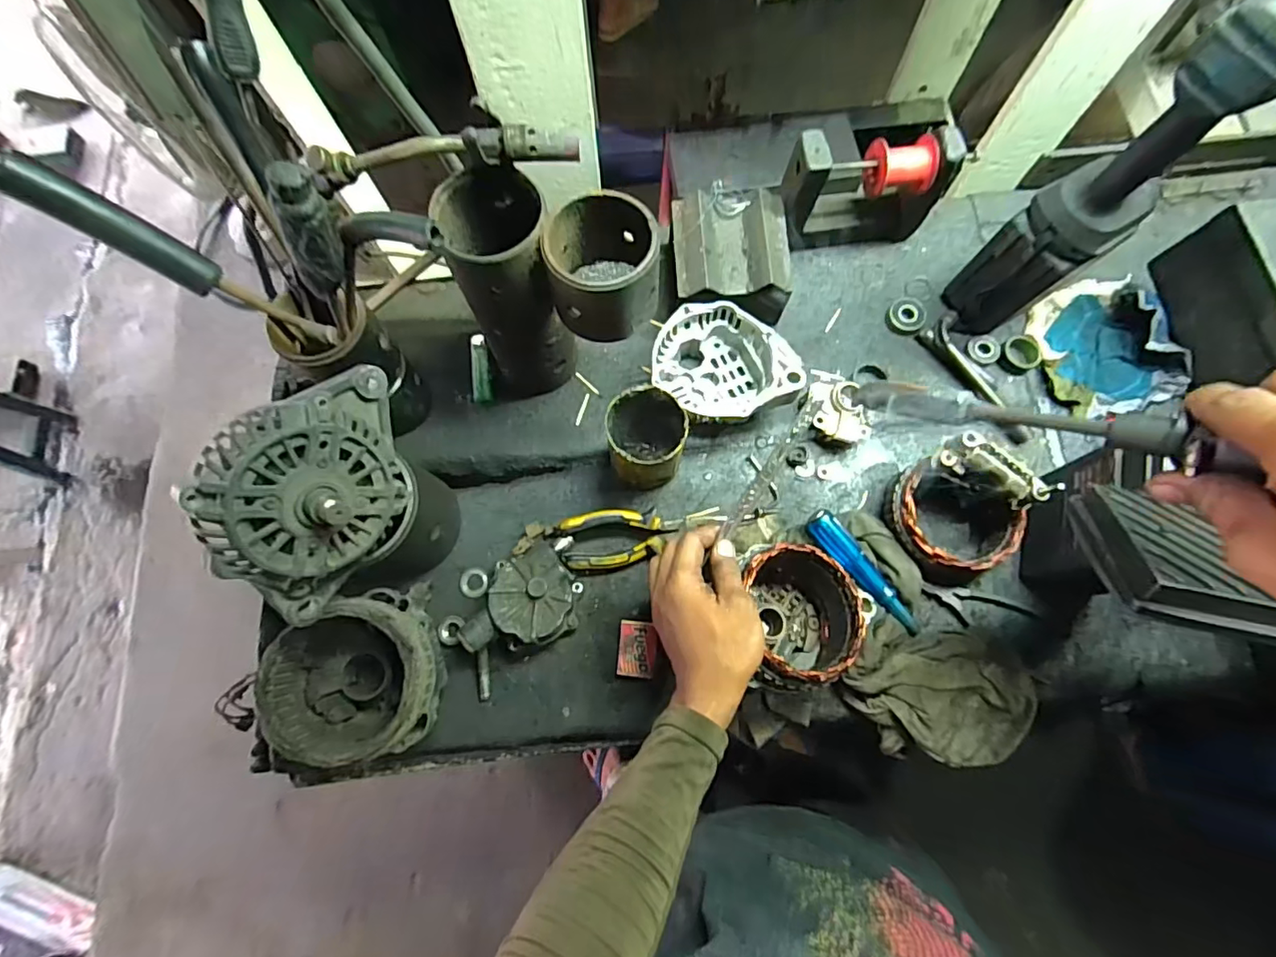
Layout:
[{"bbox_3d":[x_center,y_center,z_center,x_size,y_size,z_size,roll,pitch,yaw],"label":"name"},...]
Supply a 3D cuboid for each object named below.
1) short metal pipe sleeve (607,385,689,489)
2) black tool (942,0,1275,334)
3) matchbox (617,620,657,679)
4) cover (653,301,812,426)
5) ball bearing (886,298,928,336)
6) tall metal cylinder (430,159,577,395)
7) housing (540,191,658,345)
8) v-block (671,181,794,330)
[{"bbox_3d":[0.008,-0.039,0.550,0.073,0.110,0.083,-8,75,-1],"label":"short metal pipe sleeve"},{"bbox_3d":[0.408,-0.252,0.488,0.125,0.331,0.076,-40,77,-9],"label":"black tool"},{"bbox_3d":[-0.001,0.169,0.553,0.036,0.019,0.052,3,75,3],"label":"matchbox"},{"bbox_3d":[0.088,-0.109,0.588,0.126,0.080,0.146,-44,78,-10],"label":"cover"},{"bbox_3d":[0.306,-0.187,0.634,0.041,0.009,0.043,0,75,2],"label":"ball bearing"},{"bbox_3d":[-0.114,-0.167,0.528,0.092,0.231,0.104,-11,75,-1],"label":"tall metal cylinder"},{"bbox_3d":[-0.027,-0.172,0.447,0.086,0.075,0.087,-9,75,-1],"label":"housing"},{"bbox_3d":[0.100,-0.235,0.611,0.121,0.089,0.151,-3,75,1],"label":"v-block"}]

